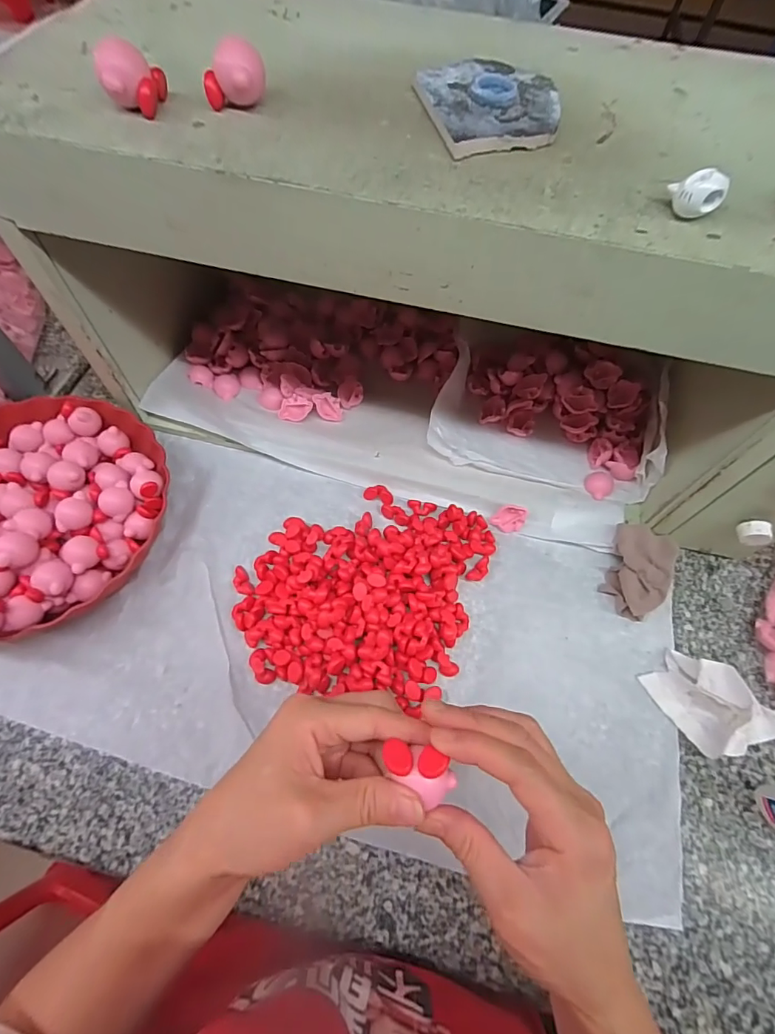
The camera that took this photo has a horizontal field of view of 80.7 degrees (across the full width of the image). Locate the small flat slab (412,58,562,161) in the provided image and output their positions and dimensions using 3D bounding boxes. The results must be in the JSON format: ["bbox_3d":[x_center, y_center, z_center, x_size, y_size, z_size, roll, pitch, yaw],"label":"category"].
[{"bbox_3d":[0.065,-0.263,0.290,0.090,0.009,0.098,-16,64,-12],"label":"small flat slab"}]

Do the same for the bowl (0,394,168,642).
[{"bbox_3d":[-0.334,-0.010,0.428,0.237,0.068,0.230,2,62,-3],"label":"bowl"}]

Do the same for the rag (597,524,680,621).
[{"bbox_3d":[0.248,0.054,0.448,0.059,0.042,0.088,16,62,5],"label":"rag"}]

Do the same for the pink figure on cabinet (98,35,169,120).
[{"bbox_3d":[-0.146,-0.251,0.262,0.033,0.028,0.024,-13,63,-11],"label":"pink figure on cabinet"}]

